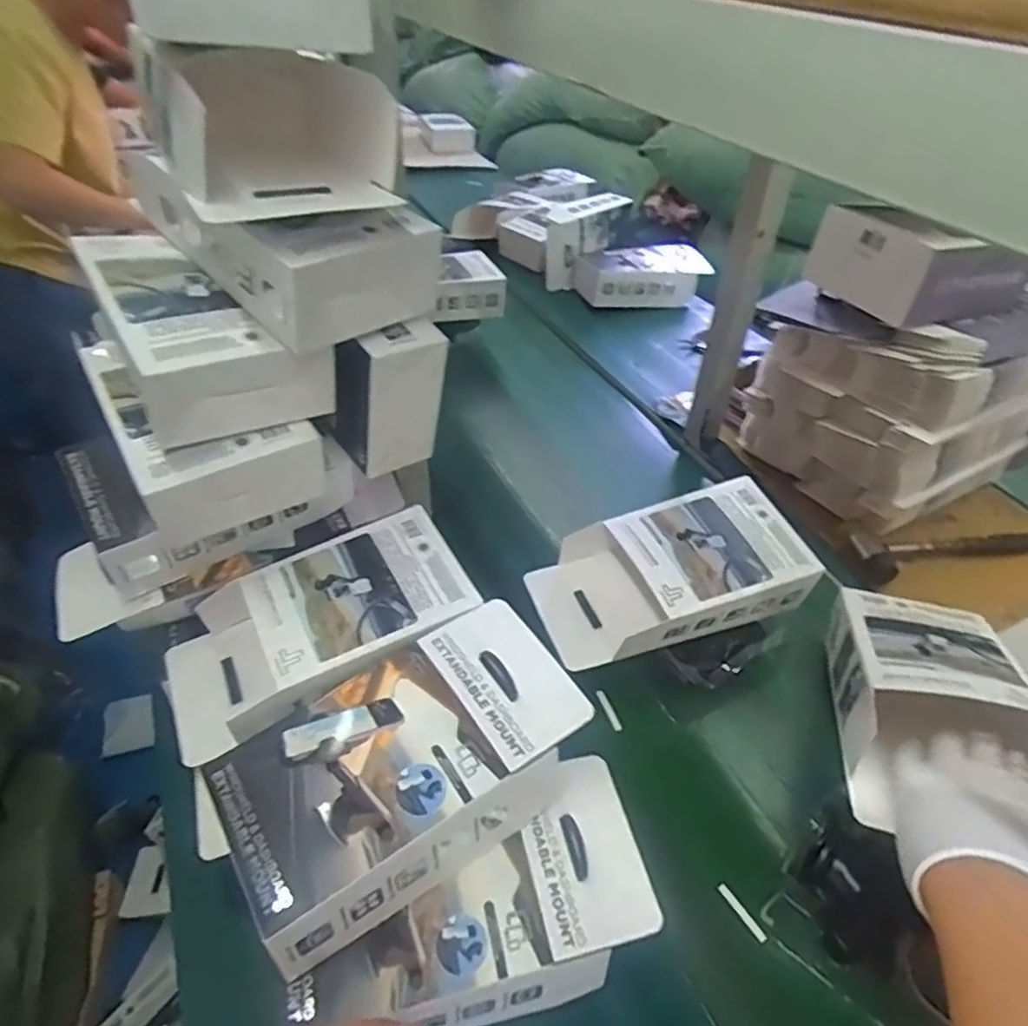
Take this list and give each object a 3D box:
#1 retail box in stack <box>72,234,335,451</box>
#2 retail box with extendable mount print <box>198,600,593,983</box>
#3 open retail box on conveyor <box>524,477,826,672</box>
[{"bbox_3d":[-0.246,-0.144,0.512,0.129,0.091,0.192,-25,51,-31],"label":"retail box in stack"},{"bbox_3d":[-0.078,0.183,0.476,0.247,0.083,0.137,-22,49,-29],"label":"retail box with extendable mount print"},{"bbox_3d":[0.158,0.071,0.648,0.247,0.100,0.131,-8,44,-17],"label":"open retail box on conveyor"}]

